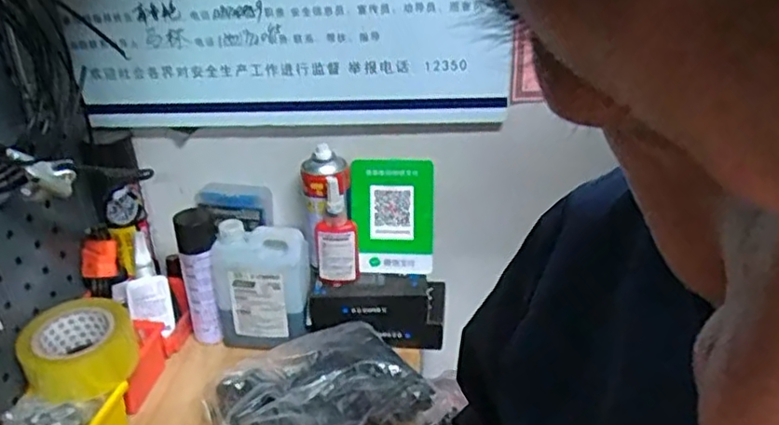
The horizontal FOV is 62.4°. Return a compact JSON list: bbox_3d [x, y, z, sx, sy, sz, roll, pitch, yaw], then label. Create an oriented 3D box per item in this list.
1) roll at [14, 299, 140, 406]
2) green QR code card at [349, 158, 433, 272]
[{"bbox_3d":[-0.371,0.164,0.773,0.122,0.061,0.122,-1,31,0],"label":"roll"},{"bbox_3d":[0.004,0.006,0.892,0.112,0.161,0.011,0,13,7],"label":"green QR code card"}]

